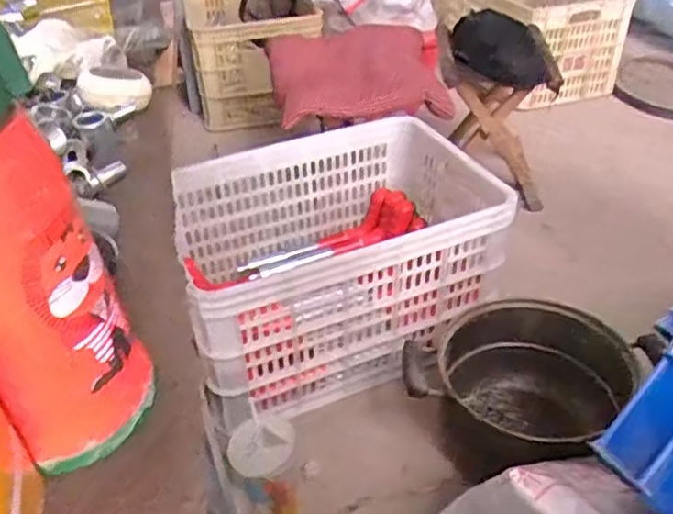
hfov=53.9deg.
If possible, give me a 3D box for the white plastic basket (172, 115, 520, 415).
[{"bbox_3d":[0.005,0.001,1.124,0.500,0.273,0.389,-11,38,-12],"label":"white plastic basket"}]

